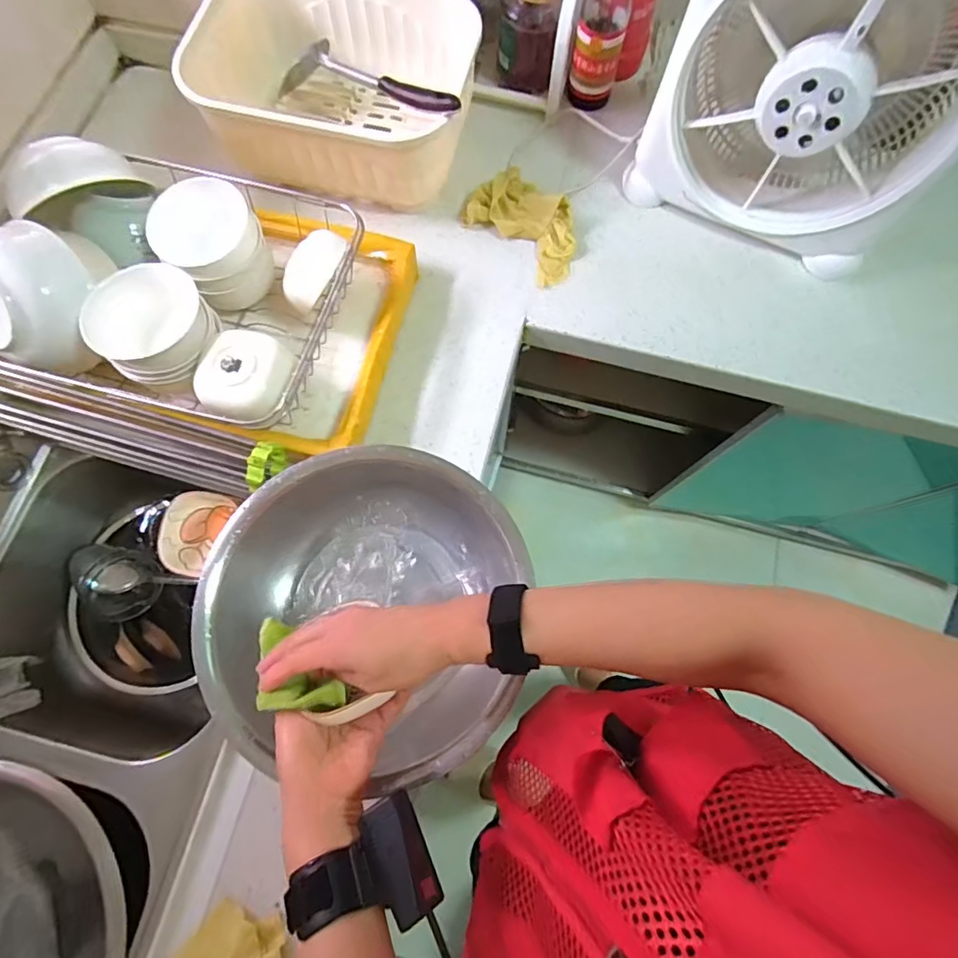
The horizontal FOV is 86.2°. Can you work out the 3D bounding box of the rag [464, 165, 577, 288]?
[{"bbox_3d":[0.064,-0.338,0.675,0.091,0.038,0.167,-44,79,-12],"label":"rag"}]

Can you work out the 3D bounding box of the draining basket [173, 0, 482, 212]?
[{"bbox_3d":[-0.169,-0.500,0.667,0.306,0.147,0.251,14,74,3],"label":"draining basket"}]

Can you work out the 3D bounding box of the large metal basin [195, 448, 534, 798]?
[{"bbox_3d":[-0.102,0.125,0.501,0.299,0.077,0.300,0,74,-1],"label":"large metal basin"}]

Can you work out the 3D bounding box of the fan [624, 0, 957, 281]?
[{"bbox_3d":[0.379,-0.454,0.554,0.306,0.345,0.172,27,75,7],"label":"fan"}]

